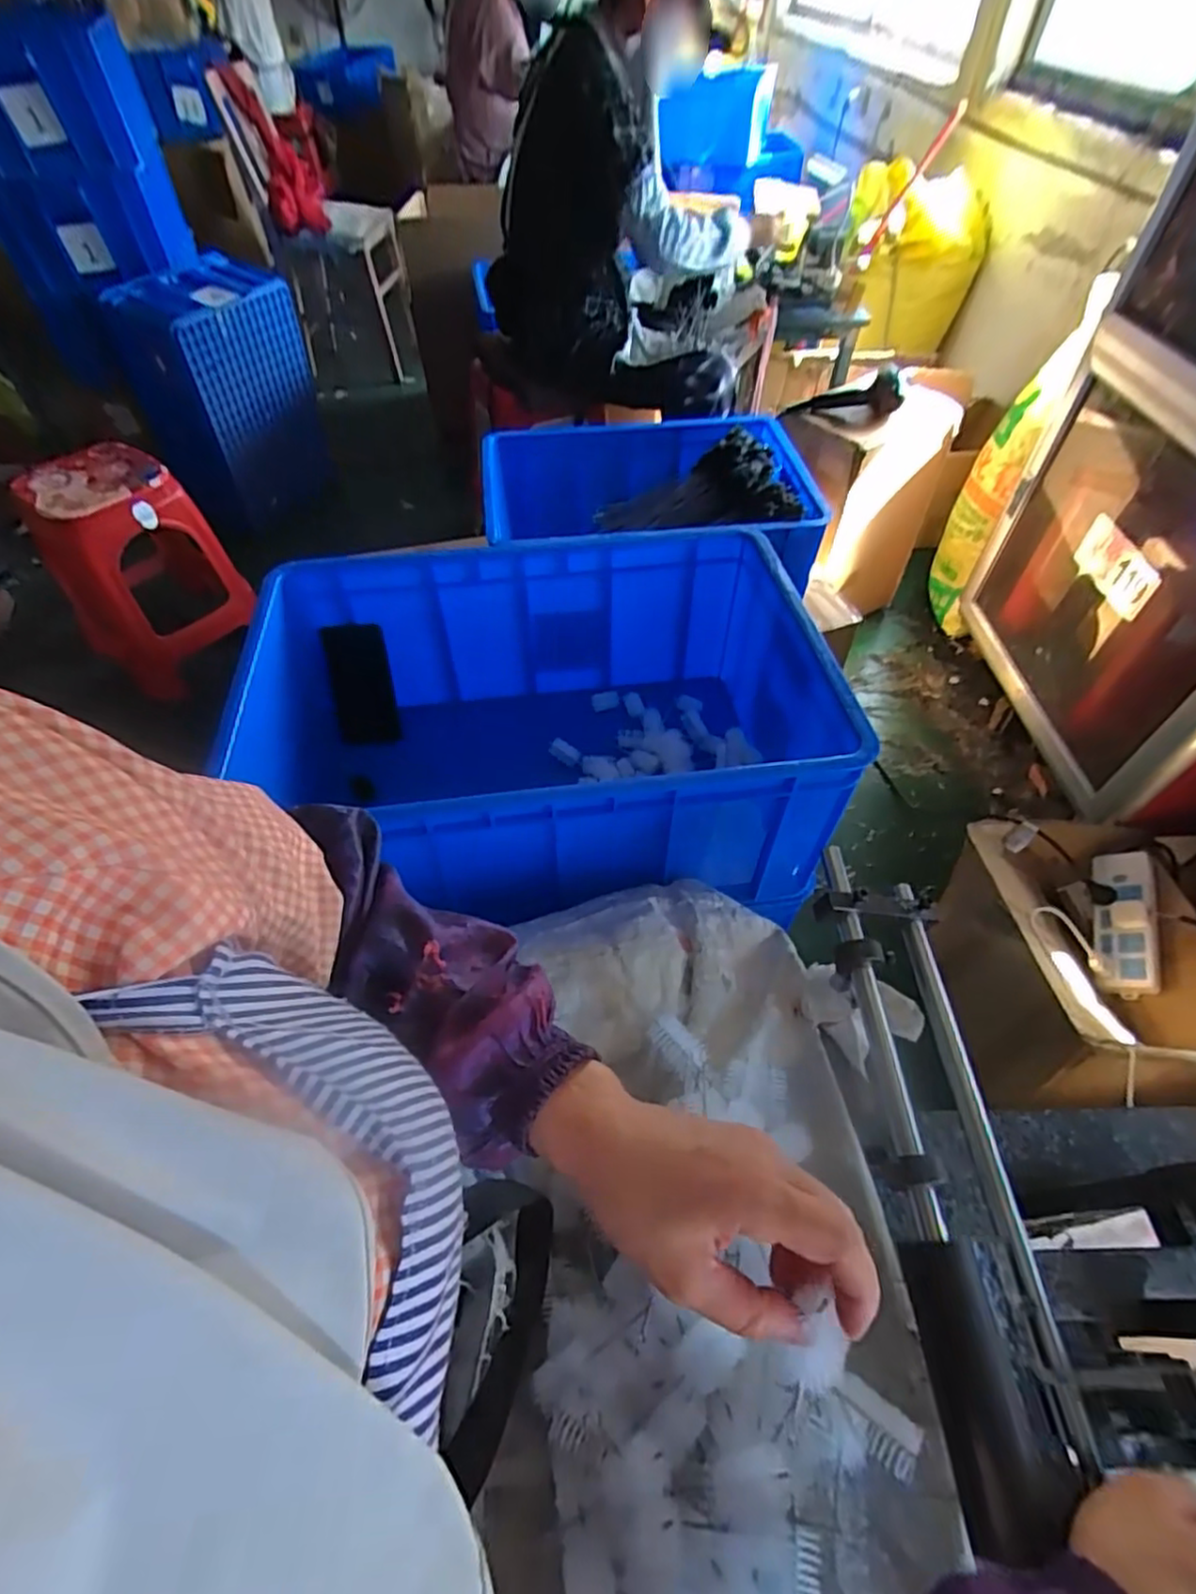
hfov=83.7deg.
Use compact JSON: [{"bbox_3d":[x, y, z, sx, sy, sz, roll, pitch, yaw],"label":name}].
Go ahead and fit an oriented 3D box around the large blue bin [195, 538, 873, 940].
[{"bbox_3d":[-0.094,-0.075,0.806,0.661,0.269,0.444,-7,53,-5],"label":"large blue bin"}]

